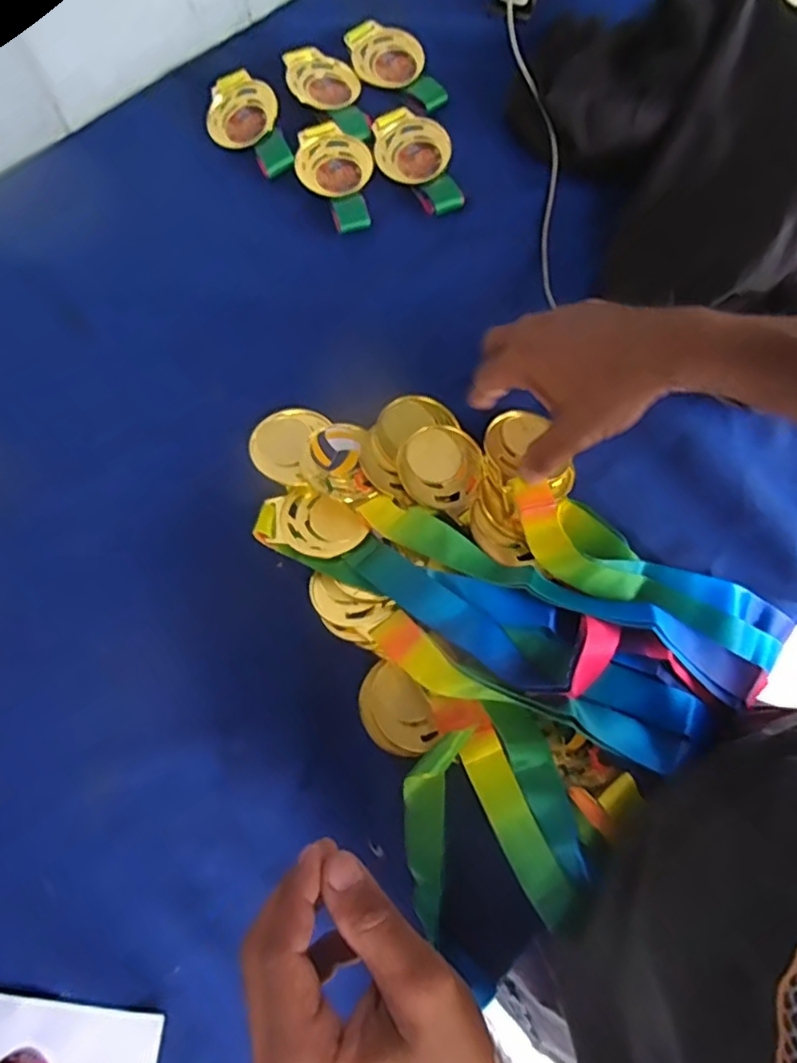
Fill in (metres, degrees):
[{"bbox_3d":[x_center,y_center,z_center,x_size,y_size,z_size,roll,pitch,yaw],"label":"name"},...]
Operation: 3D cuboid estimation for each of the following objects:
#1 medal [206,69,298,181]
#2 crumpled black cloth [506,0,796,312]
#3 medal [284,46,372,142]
[{"bbox_3d":[-0.131,-0.349,0.527,0.060,0.012,0.109,-15,73,-6],"label":"medal"},{"bbox_3d":[0.223,-0.323,0.485,0.197,0.088,0.322,-17,74,-6],"label":"crumpled black cloth"},{"bbox_3d":[-0.059,-0.390,0.543,0.056,0.007,0.112,-35,76,-11],"label":"medal"}]

